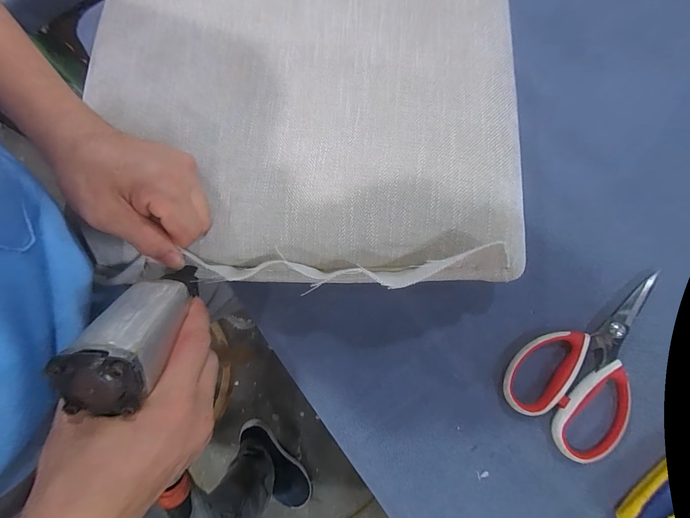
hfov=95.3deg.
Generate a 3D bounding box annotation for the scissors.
[{"bbox_3d":[0.229,0.084,0.286,0.095,0.015,0.177,43,82,12],"label":"scissors"}]

